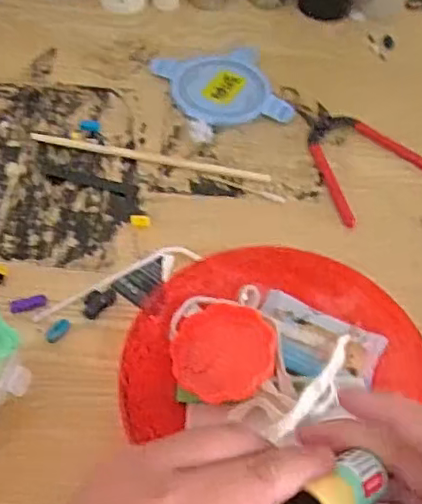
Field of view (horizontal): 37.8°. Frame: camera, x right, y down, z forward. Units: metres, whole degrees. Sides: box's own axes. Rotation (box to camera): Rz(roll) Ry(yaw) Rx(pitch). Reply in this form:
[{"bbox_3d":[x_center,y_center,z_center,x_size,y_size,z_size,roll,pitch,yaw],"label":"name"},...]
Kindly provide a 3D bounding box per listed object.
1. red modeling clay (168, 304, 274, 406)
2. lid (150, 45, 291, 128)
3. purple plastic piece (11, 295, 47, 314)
[{"bbox_3d":[0.009,0.068,0.431,0.069,0.012,0.069,2,54,-3],"label":"red modeling clay"},{"bbox_3d":[0.012,-0.168,0.626,0.106,0.011,0.117,-17,58,-16],"label":"lid"},{"bbox_3d":[-0.139,0.039,0.472,0.026,0.009,0.010,-23,60,-19],"label":"purple plastic piece"}]

